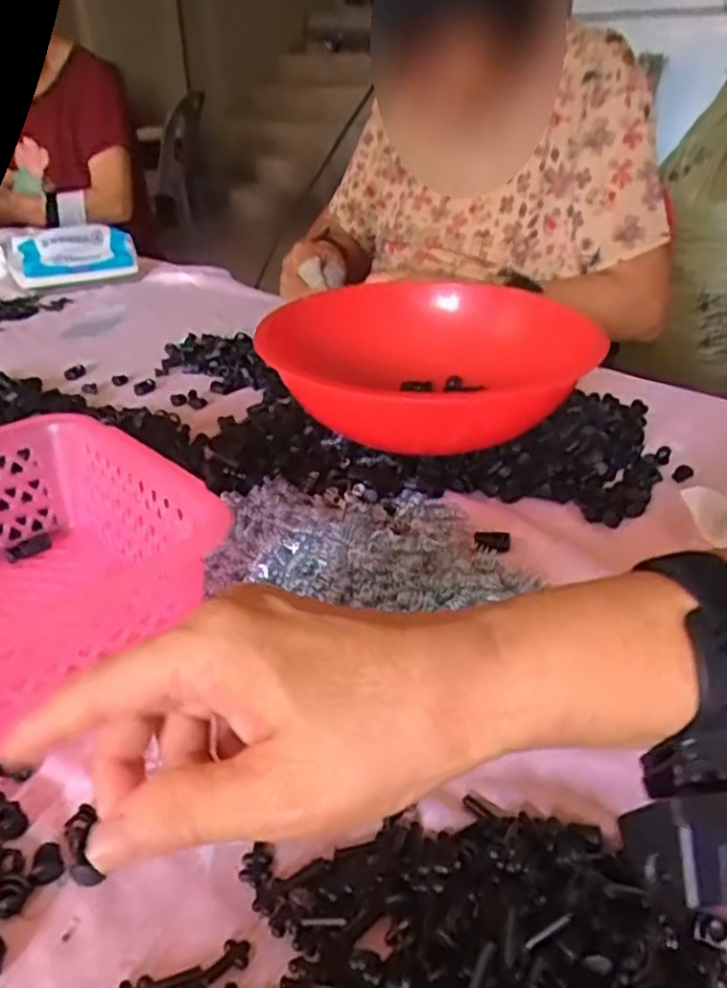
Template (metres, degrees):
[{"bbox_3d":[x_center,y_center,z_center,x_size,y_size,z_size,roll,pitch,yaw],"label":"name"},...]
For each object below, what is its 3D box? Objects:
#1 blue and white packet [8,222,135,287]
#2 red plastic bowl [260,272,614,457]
[{"bbox_3d":[-0.408,-0.337,1.044,0.162,0.079,0.038,-23,5,-29],"label":"blue and white packet"},{"bbox_3d":[0.037,-0.078,0.559,0.220,0.097,0.213,-1,31,1],"label":"red plastic bowl"}]

